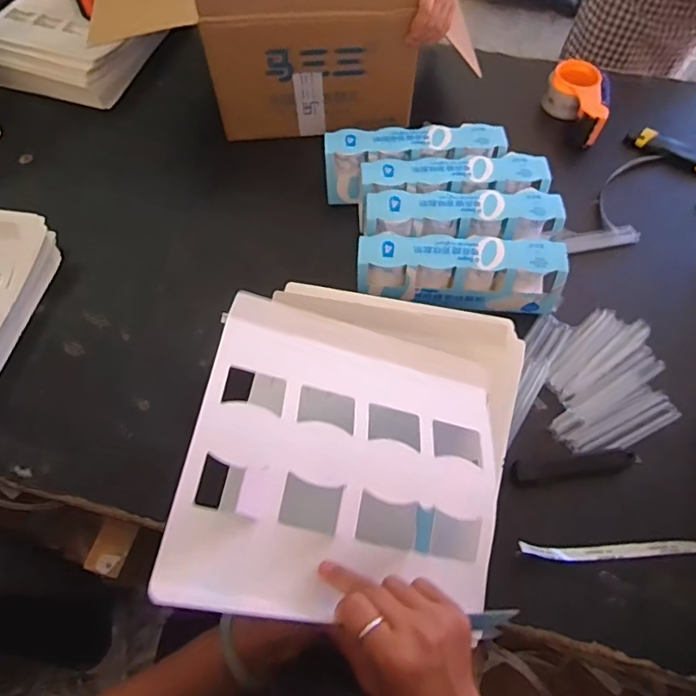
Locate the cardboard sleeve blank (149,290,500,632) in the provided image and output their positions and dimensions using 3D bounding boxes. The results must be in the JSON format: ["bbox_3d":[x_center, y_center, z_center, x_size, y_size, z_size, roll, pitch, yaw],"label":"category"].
[{"bbox_3d":[0.010,0.093,0.453,0.273,0.019,0.269,18,56,-14],"label":"cardboard sleeve blank"}]

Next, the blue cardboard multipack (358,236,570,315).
[{"bbox_3d":[0.152,-0.102,0.722,0.274,0.080,0.068,2,63,1],"label":"blue cardboard multipack"}]

